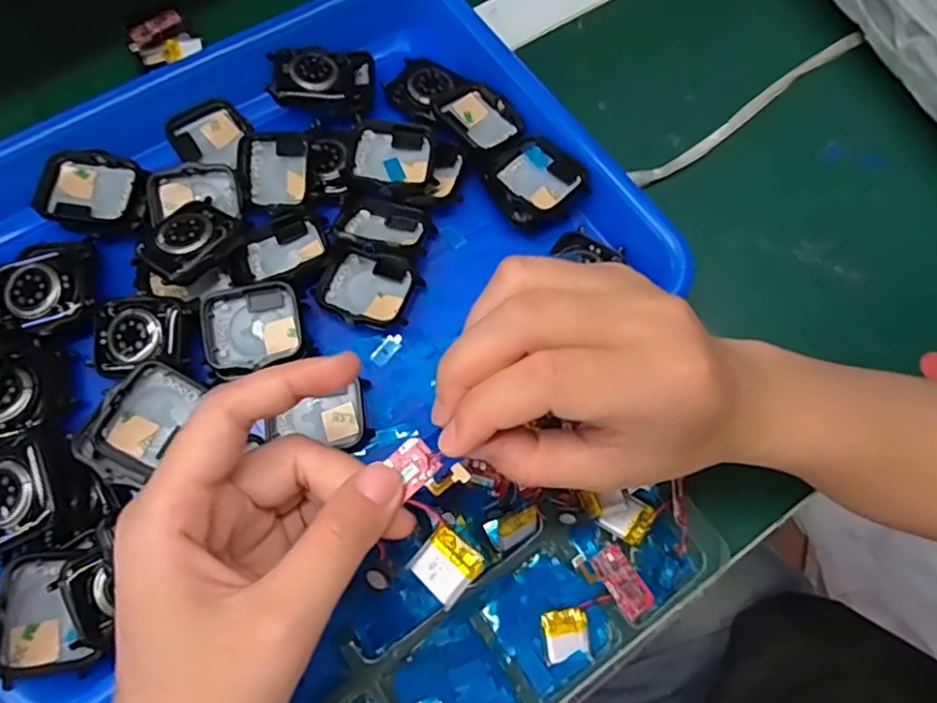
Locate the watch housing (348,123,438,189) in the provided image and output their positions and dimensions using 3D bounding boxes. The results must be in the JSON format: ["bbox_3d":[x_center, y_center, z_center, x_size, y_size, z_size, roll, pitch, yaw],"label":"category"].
[{"bbox_3d":[-0.038,-0.096,0.302,0.042,0.009,0.036,-6,71,-3],"label":"watch housing"}]

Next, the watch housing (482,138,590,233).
[{"bbox_3d":[0.033,-0.084,0.305,0.042,0.012,0.044,-40,76,-14],"label":"watch housing"}]

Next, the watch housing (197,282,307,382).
[{"bbox_3d":[-0.096,-0.010,0.270,0.041,0.011,0.038,-13,71,-6],"label":"watch housing"}]

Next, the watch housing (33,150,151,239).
[{"bbox_3d":[-0.177,-0.076,0.290,0.046,0.014,0.039,1,70,-1],"label":"watch housing"}]

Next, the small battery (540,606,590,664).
[{"bbox_3d":[0.042,0.120,0.258,0.019,0.004,0.019,-11,71,-5],"label":"small battery"}]

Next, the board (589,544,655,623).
[{"bbox_3d":[0.068,0.100,0.265,0.015,0.004,0.030,-30,74,-11],"label":"board"}]

